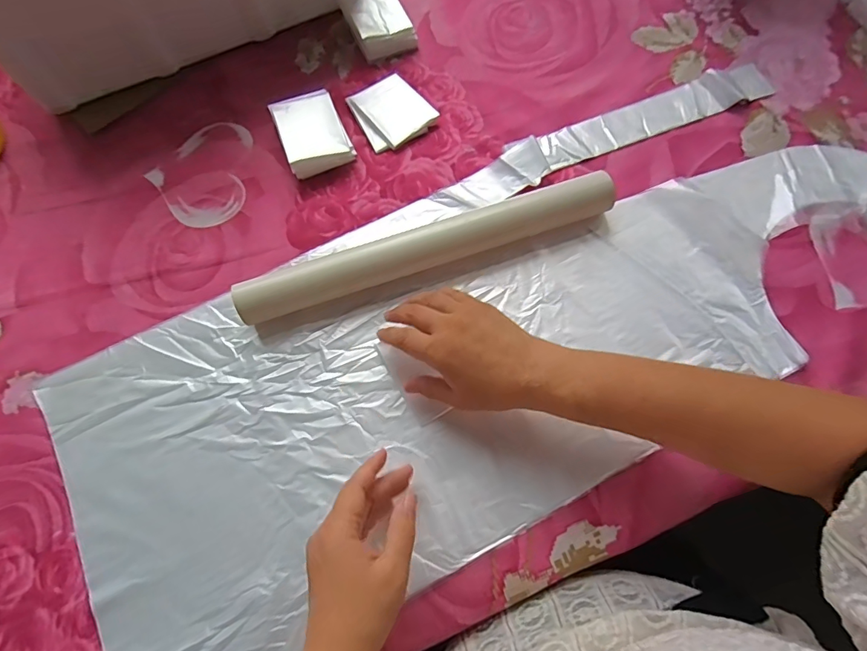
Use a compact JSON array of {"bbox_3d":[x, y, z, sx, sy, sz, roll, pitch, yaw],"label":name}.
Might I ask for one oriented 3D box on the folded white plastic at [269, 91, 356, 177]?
[{"bbox_3d":[-0.129,-0.205,0.482,0.066,0.028,0.085,-21,73,-6],"label":"folded white plastic"}]

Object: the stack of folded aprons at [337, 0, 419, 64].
[{"bbox_3d":[-0.066,-0.361,0.530,0.065,0.030,0.089,-24,73,-7],"label":"stack of folded aprons"}]

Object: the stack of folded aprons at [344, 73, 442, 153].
[{"bbox_3d":[-0.046,-0.236,0.495,0.076,0.013,0.080,-30,74,-9],"label":"stack of folded aprons"}]

